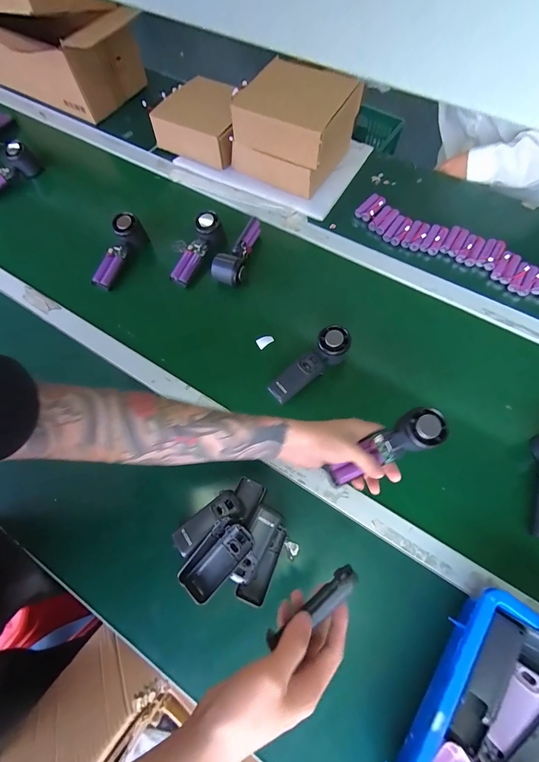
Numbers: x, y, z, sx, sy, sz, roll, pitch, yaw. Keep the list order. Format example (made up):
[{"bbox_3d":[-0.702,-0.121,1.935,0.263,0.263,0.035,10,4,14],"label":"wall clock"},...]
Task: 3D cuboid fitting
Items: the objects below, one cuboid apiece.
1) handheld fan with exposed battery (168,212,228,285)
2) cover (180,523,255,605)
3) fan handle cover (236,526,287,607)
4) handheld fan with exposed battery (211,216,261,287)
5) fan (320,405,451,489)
[{"bbox_3d":[-0.146,-0.265,0.699,0.059,0.041,0.153,31,85,15],"label":"handheld fan with exposed battery"},{"bbox_3d":[-0.069,0.248,0.473,0.045,0.015,0.107,41,75,18],"label":"cover"},{"bbox_3d":[-0.005,0.259,0.486,0.035,0.018,0.104,26,71,13],"label":"fan handle cover"},{"bbox_3d":[-0.066,-0.268,0.703,0.068,0.052,0.156,12,69,8],"label":"handheld fan with exposed battery"},{"bbox_3d":[0.151,0.089,0.454,0.163,0.040,0.051,-27,68,0],"label":"fan"}]

